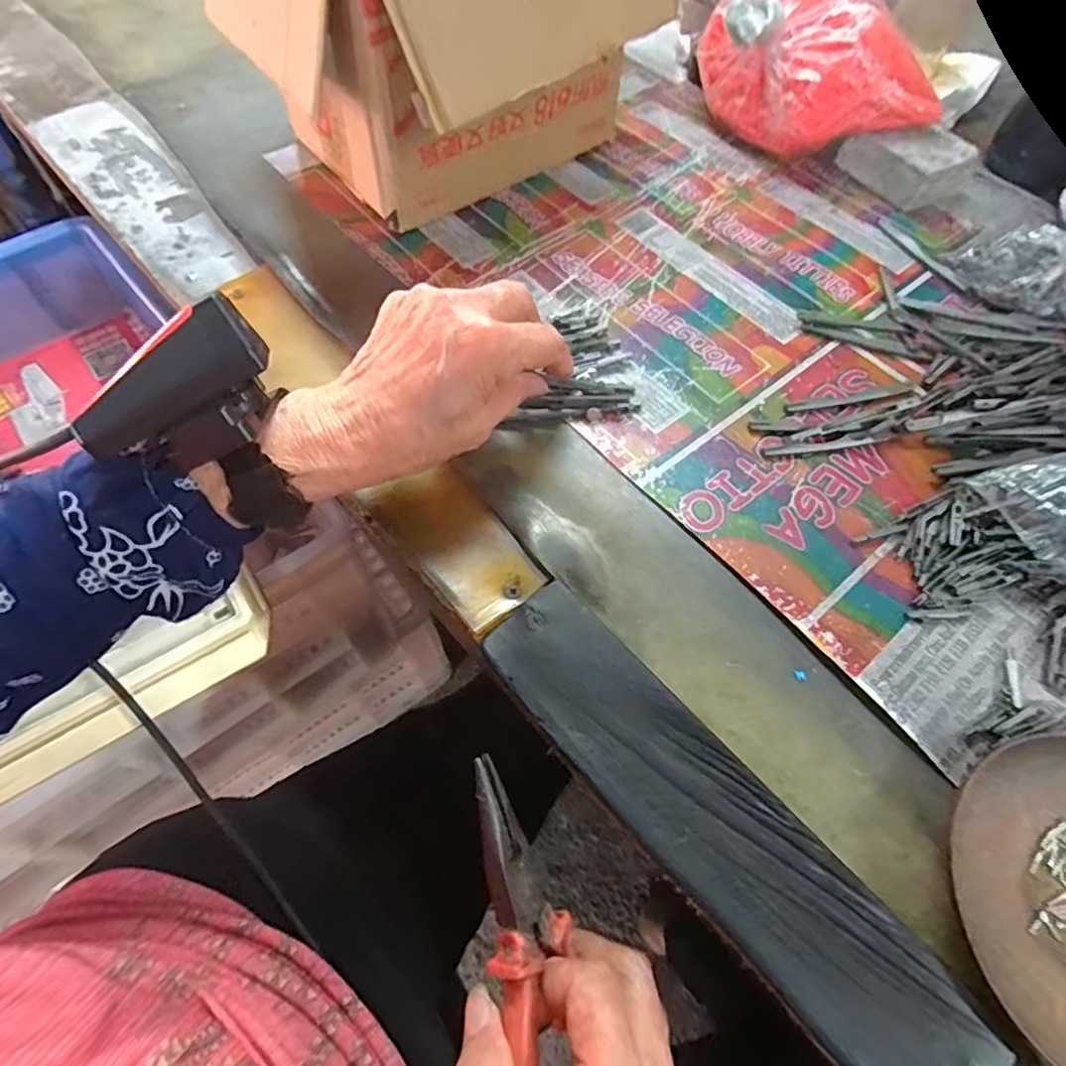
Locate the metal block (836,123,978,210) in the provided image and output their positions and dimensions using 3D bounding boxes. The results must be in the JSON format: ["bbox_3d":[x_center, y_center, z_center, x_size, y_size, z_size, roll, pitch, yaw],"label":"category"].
[{"bbox_3d":[0.278,-0.281,0.443,0.057,0.032,0.075,-27,65,-16],"label":"metal block"}]

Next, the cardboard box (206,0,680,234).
[{"bbox_3d":[-0.059,-0.327,0.393,0.239,0.153,0.216,-39,68,-21],"label":"cardboard box"}]

